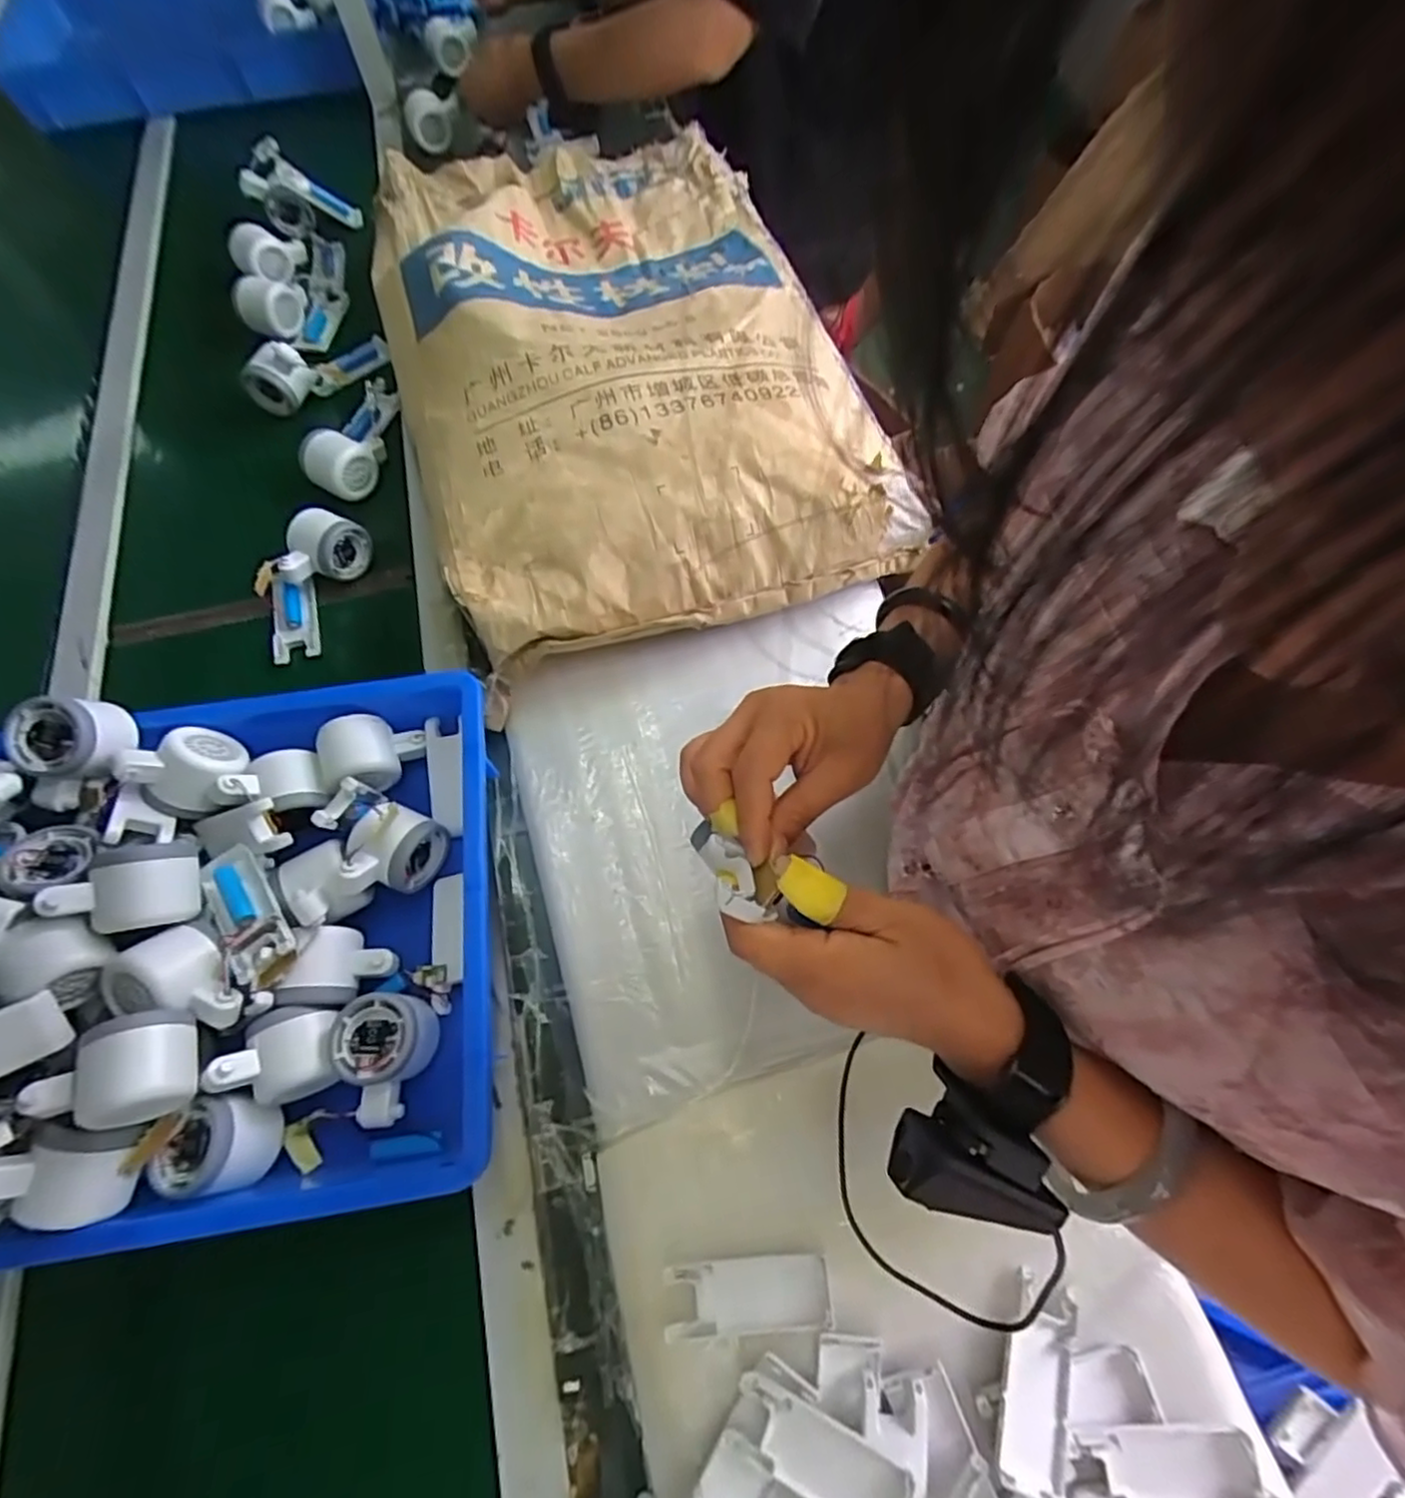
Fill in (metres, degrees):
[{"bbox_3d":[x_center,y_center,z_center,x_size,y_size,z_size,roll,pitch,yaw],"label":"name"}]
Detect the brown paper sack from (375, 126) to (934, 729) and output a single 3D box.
[{"bbox_3d":[-0.094,-0.439,0.734,0.443,0.135,0.723,-17,65,-6],"label":"brown paper sack"}]

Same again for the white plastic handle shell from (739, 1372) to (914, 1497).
[{"bbox_3d":[0.067,0.409,0.387,0.101,0.016,0.037,22,69,10],"label":"white plastic handle shell"}]

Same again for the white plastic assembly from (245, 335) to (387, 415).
[{"bbox_3d":[-0.447,-0.449,0.784,0.058,0.074,0.152,38,58,18],"label":"white plastic assembly"}]

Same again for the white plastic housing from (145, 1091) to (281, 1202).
[{"bbox_3d":[-0.320,0.264,0.448,0.051,0.054,0.062,5,60,16],"label":"white plastic housing"}]

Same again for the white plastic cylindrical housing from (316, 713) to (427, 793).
[{"bbox_3d":[-0.272,0.001,0.555,0.078,0.044,0.055,-16,67,-6],"label":"white plastic cylindrical housing"}]

